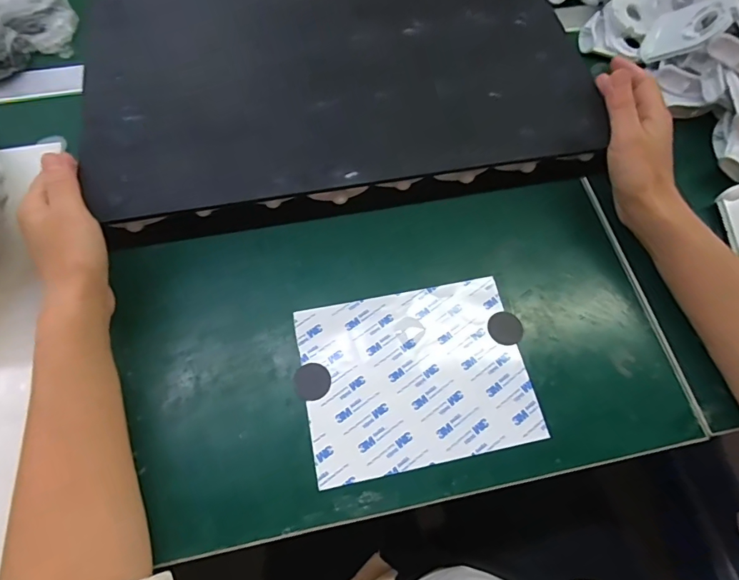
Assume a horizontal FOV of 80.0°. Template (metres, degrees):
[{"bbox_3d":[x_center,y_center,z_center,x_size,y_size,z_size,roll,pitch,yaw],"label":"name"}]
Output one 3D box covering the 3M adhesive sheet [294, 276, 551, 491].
[{"bbox_3d":[0.036,0.065,0.348,0.171,0.004,0.134,-10,67,-6],"label":"3M adhesive sheet"}]

